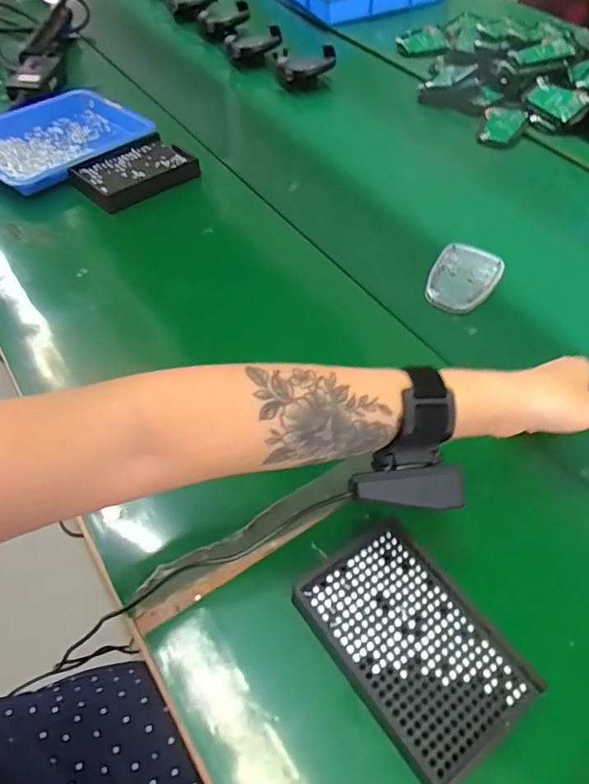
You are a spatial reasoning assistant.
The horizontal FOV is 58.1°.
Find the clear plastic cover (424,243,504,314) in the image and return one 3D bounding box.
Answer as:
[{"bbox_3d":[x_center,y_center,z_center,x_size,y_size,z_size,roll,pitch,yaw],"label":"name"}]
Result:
[{"bbox_3d":[0.183,-0.124,0.573,0.065,0.011,0.102,26,57,19],"label":"clear plastic cover"}]

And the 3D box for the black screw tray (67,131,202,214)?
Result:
[{"bbox_3d":[-0.202,-0.278,0.659,0.142,0.019,0.097,-38,62,-26],"label":"black screw tray"}]

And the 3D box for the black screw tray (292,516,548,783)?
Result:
[{"bbox_3d":[0.075,0.160,0.340,0.093,0.020,0.136,-30,58,-21],"label":"black screw tray"}]

